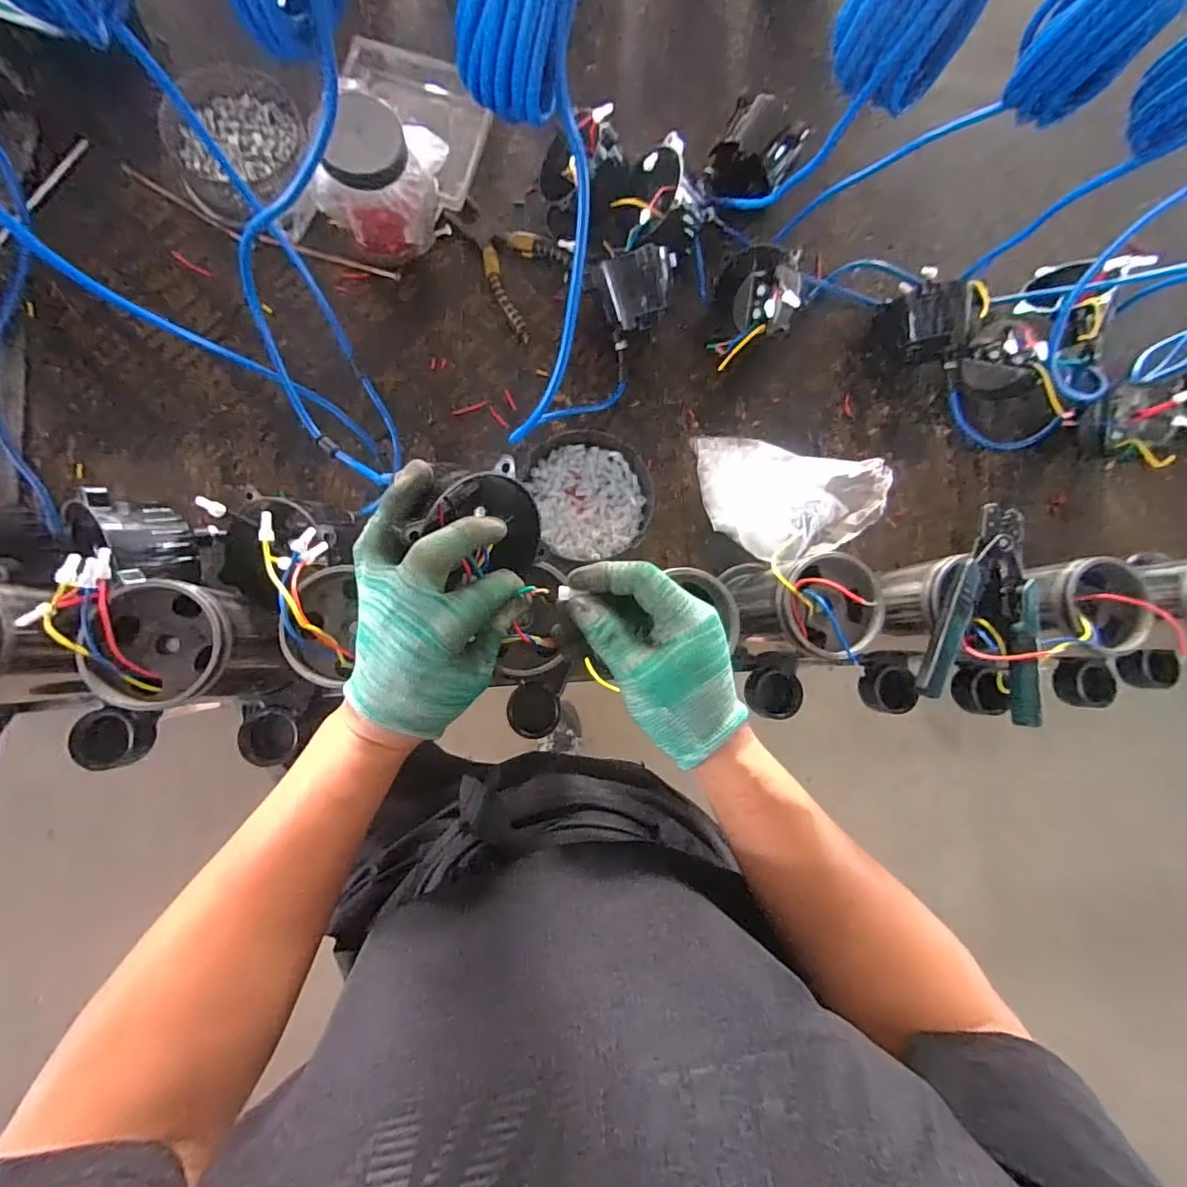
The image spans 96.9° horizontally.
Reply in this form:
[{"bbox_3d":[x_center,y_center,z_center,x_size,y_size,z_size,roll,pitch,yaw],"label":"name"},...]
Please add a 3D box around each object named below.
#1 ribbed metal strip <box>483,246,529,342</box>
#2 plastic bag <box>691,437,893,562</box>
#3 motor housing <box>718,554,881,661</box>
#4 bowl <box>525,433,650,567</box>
[{"bbox_3d":[-0.105,-0.349,0.618,0.021,0.015,0.115,-23,88,-9],"label":"ribbed metal strip"},{"bbox_3d":[0.215,-0.111,0.580,0.167,0.114,0.163,-2,85,-8],"label":"plastic bag"},{"bbox_3d":[0.189,0.012,0.510,0.088,0.162,0.092,1,85,-8],"label":"motor housing"},{"bbox_3d":[0.003,-0.111,0.589,0.116,0.044,0.144,-17,87,-9],"label":"bowl"}]

